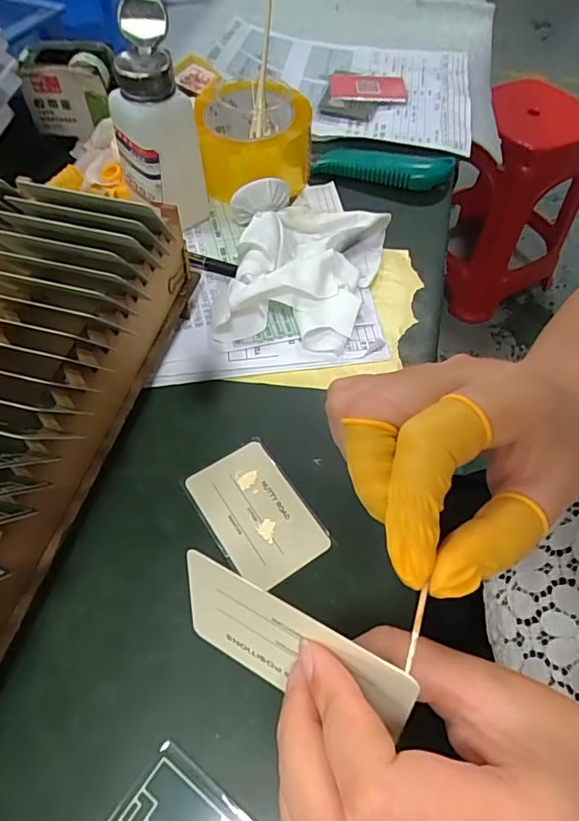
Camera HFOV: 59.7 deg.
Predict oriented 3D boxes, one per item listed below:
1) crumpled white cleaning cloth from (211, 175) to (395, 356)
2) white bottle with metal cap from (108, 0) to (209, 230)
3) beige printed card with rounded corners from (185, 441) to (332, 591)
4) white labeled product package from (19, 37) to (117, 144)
[{"bbox_3d":[0.012,-0.120,0.397,0.125,0.045,0.151,7,57,2],"label":"crumpled white cleaning cloth"},{"bbox_3d":[-0.099,-0.214,0.384,0.059,0.145,0.062,-2,57,-3],"label":"white bottle with metal cap"},{"bbox_3d":[-0.020,0.061,0.305,0.053,0.004,0.084,-29,63,-19],"label":"beige printed card with rounded corners"},{"bbox_3d":[-0.199,-0.299,0.473,0.080,0.057,0.057,9,57,4],"label":"white labeled product package"}]

